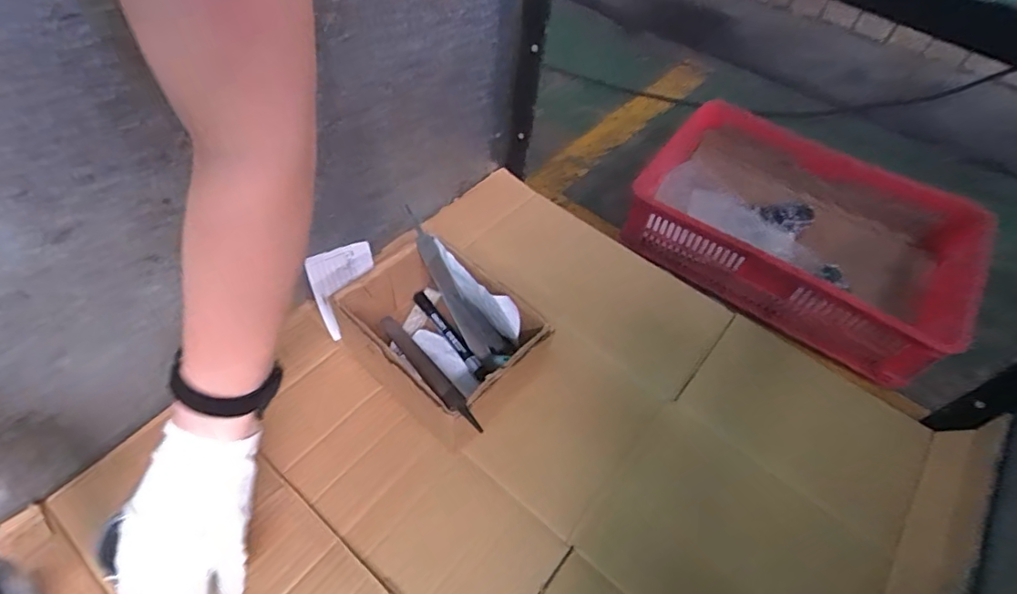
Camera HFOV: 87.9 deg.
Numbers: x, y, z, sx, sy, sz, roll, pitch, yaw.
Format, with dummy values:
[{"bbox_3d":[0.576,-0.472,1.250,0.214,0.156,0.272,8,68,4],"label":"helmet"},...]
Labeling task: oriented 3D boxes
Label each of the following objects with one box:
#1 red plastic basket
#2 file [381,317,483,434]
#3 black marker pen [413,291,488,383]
[{"bbox_3d":[0.585,-0.121,1.094,0.685,0.167,0.378,36,58,21],"label":"red plastic basket"},{"bbox_3d":[-0.089,0.073,0.559,0.021,0.012,0.233,-25,34,-22],"label":"file"},{"bbox_3d":[-0.071,0.042,0.621,0.015,0.019,0.154,-26,59,-23],"label":"black marker pen"}]

